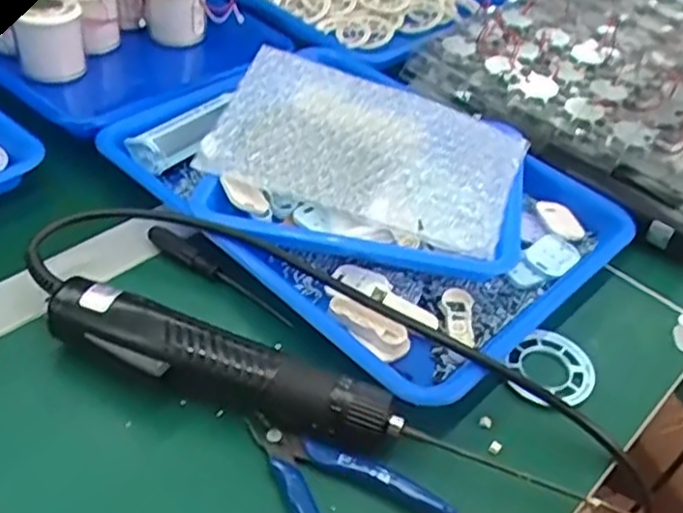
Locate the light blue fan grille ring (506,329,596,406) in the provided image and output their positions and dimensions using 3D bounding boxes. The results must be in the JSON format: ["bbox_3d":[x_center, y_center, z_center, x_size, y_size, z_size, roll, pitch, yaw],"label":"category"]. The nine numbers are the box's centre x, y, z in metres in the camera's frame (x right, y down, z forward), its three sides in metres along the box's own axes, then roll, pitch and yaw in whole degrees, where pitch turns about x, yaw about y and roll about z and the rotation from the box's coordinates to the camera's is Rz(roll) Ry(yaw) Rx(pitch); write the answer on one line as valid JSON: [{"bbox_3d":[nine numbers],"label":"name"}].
[{"bbox_3d":[0.130,0.068,0.451,0.052,0.006,0.055,0,42,0],"label":"light blue fan grille ring"}]

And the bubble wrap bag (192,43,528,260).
[{"bbox_3d":[0.017,-0.080,0.524,0.217,0.014,0.125,19,58,8],"label":"bubble wrap bag"}]

